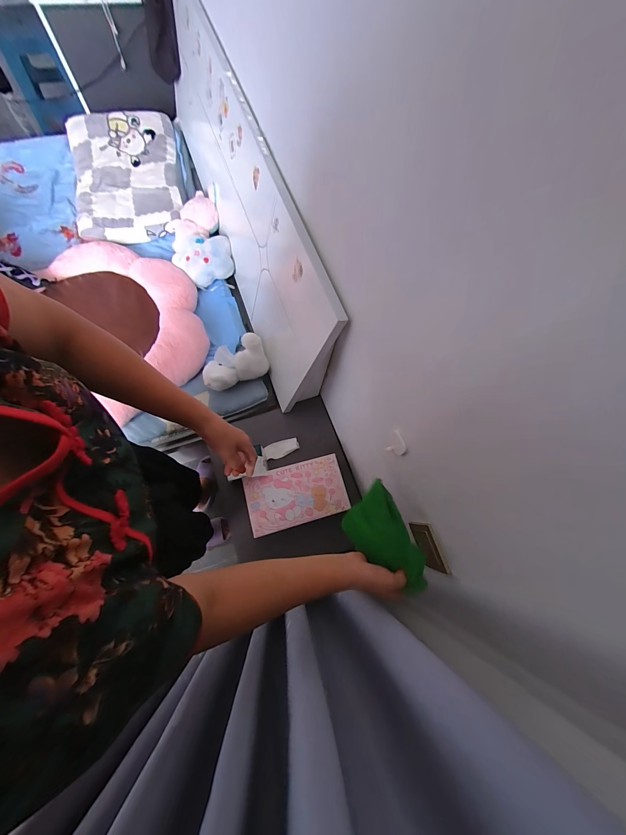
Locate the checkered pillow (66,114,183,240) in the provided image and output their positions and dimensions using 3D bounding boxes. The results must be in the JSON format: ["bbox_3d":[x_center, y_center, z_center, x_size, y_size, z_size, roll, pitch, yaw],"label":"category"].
[{"bbox_3d":[-0.807,-1.059,1.280,0.456,0.082,0.736,-16,72,-7],"label":"checkered pillow"}]

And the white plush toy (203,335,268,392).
[{"bbox_3d":[-0.252,-0.177,0.930,0.206,0.120,0.125,-17,73,-8],"label":"white plush toy"}]

